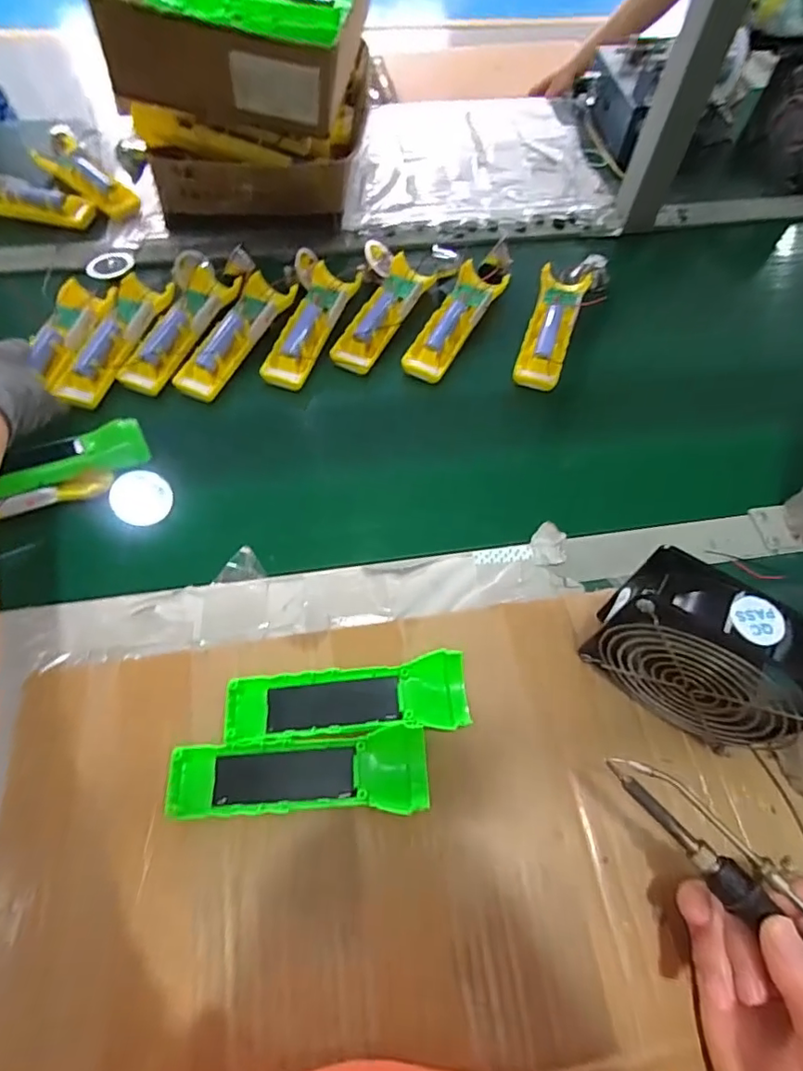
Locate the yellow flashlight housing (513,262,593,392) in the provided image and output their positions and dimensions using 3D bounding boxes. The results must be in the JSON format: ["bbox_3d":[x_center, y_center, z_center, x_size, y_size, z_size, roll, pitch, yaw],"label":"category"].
[{"bbox_3d":[0.158,-0.221,0.566,0.048,0.024,0.154,18,62,7],"label":"yellow flashlight housing"}]

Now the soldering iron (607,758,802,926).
[{"bbox_3d":[0.192,0.191,0.260,0.024,0.019,0.209,-37,69,-20],"label":"soldering iron"}]

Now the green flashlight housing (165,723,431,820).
[{"bbox_3d":[-0.065,0.155,0.350,0.162,0.025,0.047,-2,62,-4],"label":"green flashlight housing"}]

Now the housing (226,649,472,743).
[{"bbox_3d":[-0.036,0.115,0.371,0.161,0.029,0.048,-5,62,-6],"label":"housing"}]

